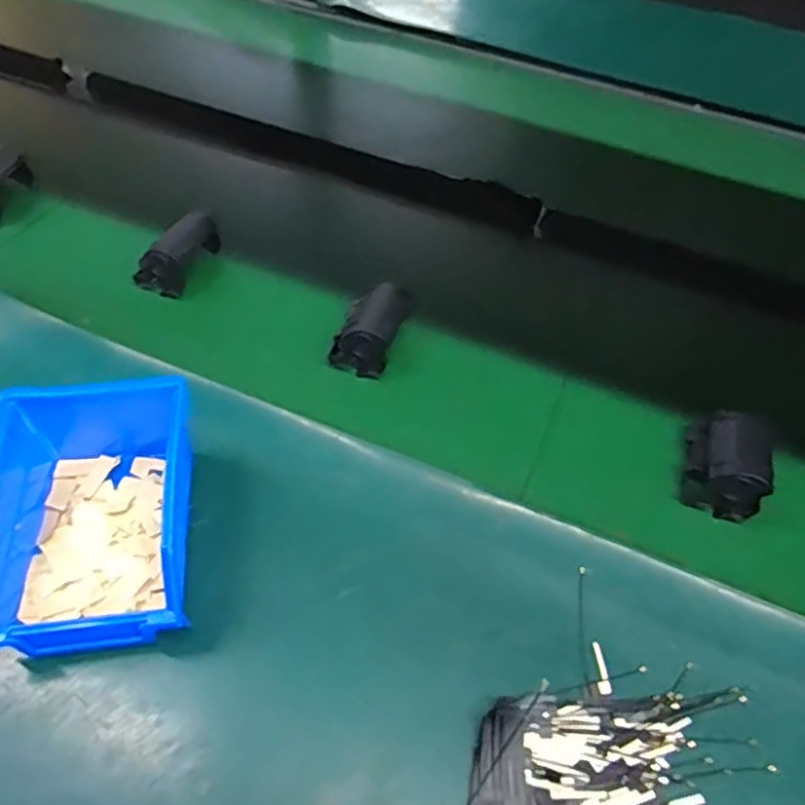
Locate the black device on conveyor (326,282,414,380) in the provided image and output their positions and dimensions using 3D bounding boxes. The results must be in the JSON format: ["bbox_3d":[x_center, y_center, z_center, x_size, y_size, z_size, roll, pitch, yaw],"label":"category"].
[{"bbox_3d":[-0.023,-0.058,0.514,0.049,0.040,0.069,17,57,9],"label":"black device on conveyor"}]

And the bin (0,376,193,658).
[{"bbox_3d":[-0.179,0.065,0.380,0.108,0.072,0.144,-7,56,-7],"label":"bin"}]

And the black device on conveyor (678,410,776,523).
[{"bbox_3d":[0.226,0.040,0.456,0.049,0.042,0.071,16,57,8],"label":"black device on conveyor"}]

